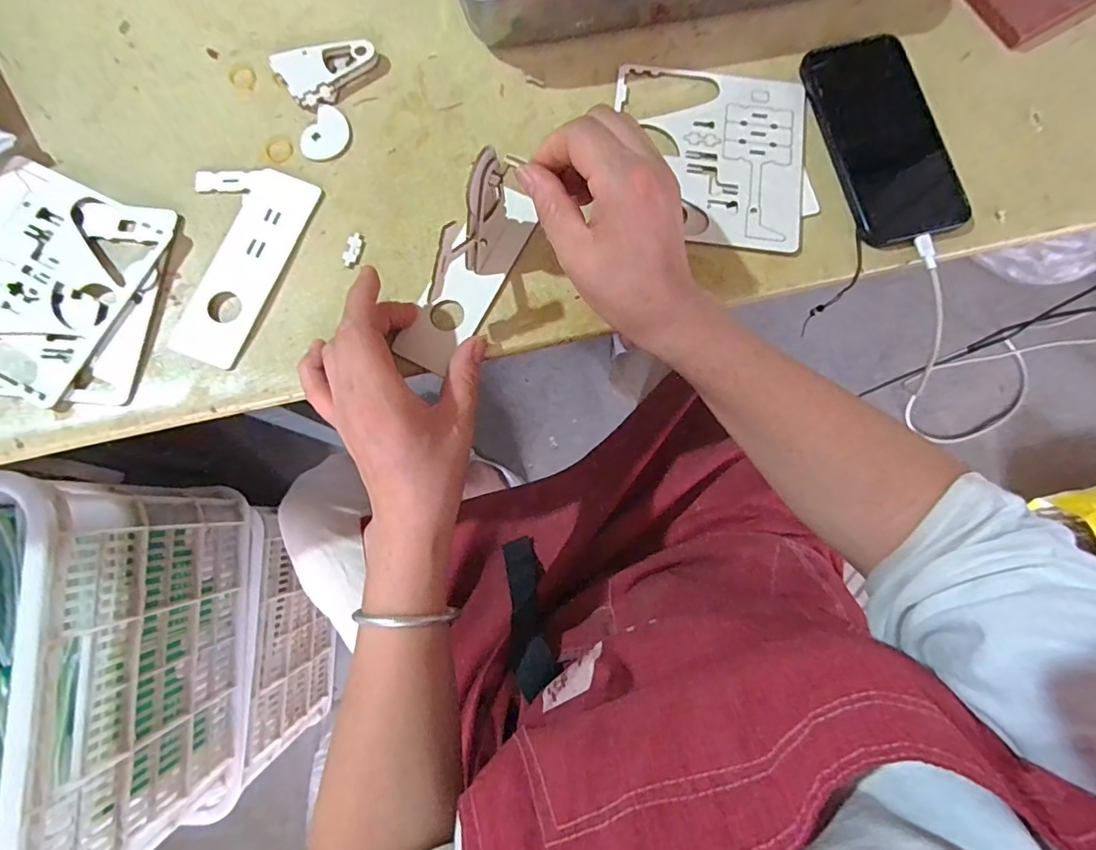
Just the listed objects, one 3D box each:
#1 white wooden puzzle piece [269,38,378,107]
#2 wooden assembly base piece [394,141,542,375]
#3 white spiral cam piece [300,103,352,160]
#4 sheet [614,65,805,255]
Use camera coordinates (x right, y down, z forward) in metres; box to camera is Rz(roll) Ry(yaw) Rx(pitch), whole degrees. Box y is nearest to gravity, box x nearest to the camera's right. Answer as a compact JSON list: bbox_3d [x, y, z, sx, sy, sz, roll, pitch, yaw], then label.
[{"bbox_3d":[-0.165,-0.266,0.390,0.074,0.013,0.042,-19,81,-4],"label":"white wooden puzzle piece"},{"bbox_3d":[-0.052,-0.106,0.332,0.042,0.073,0.138,33,81,5],"label":"wooden assembly base piece"},{"bbox_3d":[-0.163,-0.216,0.385,0.034,0.004,0.043,30,81,4],"label":"white spiral cam piece"},{"bbox_3d":[0.119,-0.200,0.385,0.139,0.004,0.143,7,78,1],"label":"sheet"}]

